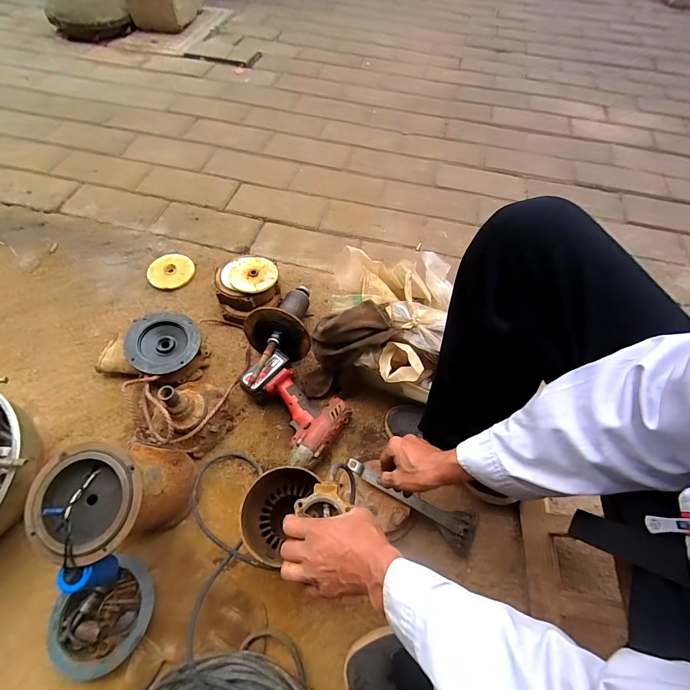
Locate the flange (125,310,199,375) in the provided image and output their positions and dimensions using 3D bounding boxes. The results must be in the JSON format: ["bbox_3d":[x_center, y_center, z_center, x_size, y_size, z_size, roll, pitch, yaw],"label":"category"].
[{"bbox_3d":[-0.394,-0.006,0.771,0.151,0.030,0.142,1,61,-2],"label":"flange"}]

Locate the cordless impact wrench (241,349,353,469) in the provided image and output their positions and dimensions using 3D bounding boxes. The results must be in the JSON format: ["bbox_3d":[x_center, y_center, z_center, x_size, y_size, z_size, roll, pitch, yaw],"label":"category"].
[{"bbox_3d":[-0.115,0.133,0.734,0.225,0.077,0.162,34,65,16],"label":"cordless impact wrench"}]

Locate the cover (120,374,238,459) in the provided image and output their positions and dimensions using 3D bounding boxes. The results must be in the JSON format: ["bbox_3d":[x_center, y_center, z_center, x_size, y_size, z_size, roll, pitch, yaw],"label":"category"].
[{"bbox_3d":[-0.325,0.124,0.694,0.189,0.146,0.155,-6,62,-6],"label":"cover"}]

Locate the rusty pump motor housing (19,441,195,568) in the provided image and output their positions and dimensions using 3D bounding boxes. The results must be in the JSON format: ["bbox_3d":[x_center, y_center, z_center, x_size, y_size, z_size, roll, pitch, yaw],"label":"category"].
[{"bbox_3d":[-0.358,0.238,0.572,0.154,0.217,0.150,9,73,2],"label":"rusty pump motor housing"}]

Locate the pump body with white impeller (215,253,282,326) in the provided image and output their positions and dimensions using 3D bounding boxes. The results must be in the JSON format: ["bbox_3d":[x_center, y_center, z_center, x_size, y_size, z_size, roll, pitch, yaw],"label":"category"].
[{"bbox_3d":[-0.239,-0.146,0.894,0.155,0.099,0.167,-12,62,-9],"label":"pump body with white impeller"}]

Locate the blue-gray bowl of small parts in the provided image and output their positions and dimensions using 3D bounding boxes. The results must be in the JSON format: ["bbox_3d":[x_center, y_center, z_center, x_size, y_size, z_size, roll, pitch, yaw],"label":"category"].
[{"bbox_3d":[-0.378,0.431,0.564,0.144,0.040,0.133,1,61,-2],"label":"blue-gray bowl of small parts"}]

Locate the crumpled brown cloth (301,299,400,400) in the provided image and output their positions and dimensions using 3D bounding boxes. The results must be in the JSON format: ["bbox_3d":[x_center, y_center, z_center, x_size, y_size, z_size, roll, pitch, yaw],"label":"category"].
[{"bbox_3d":[-0.021,0.013,0.739,0.112,0.245,0.106,-1,52,-41],"label":"crumpled brown cloth"}]

